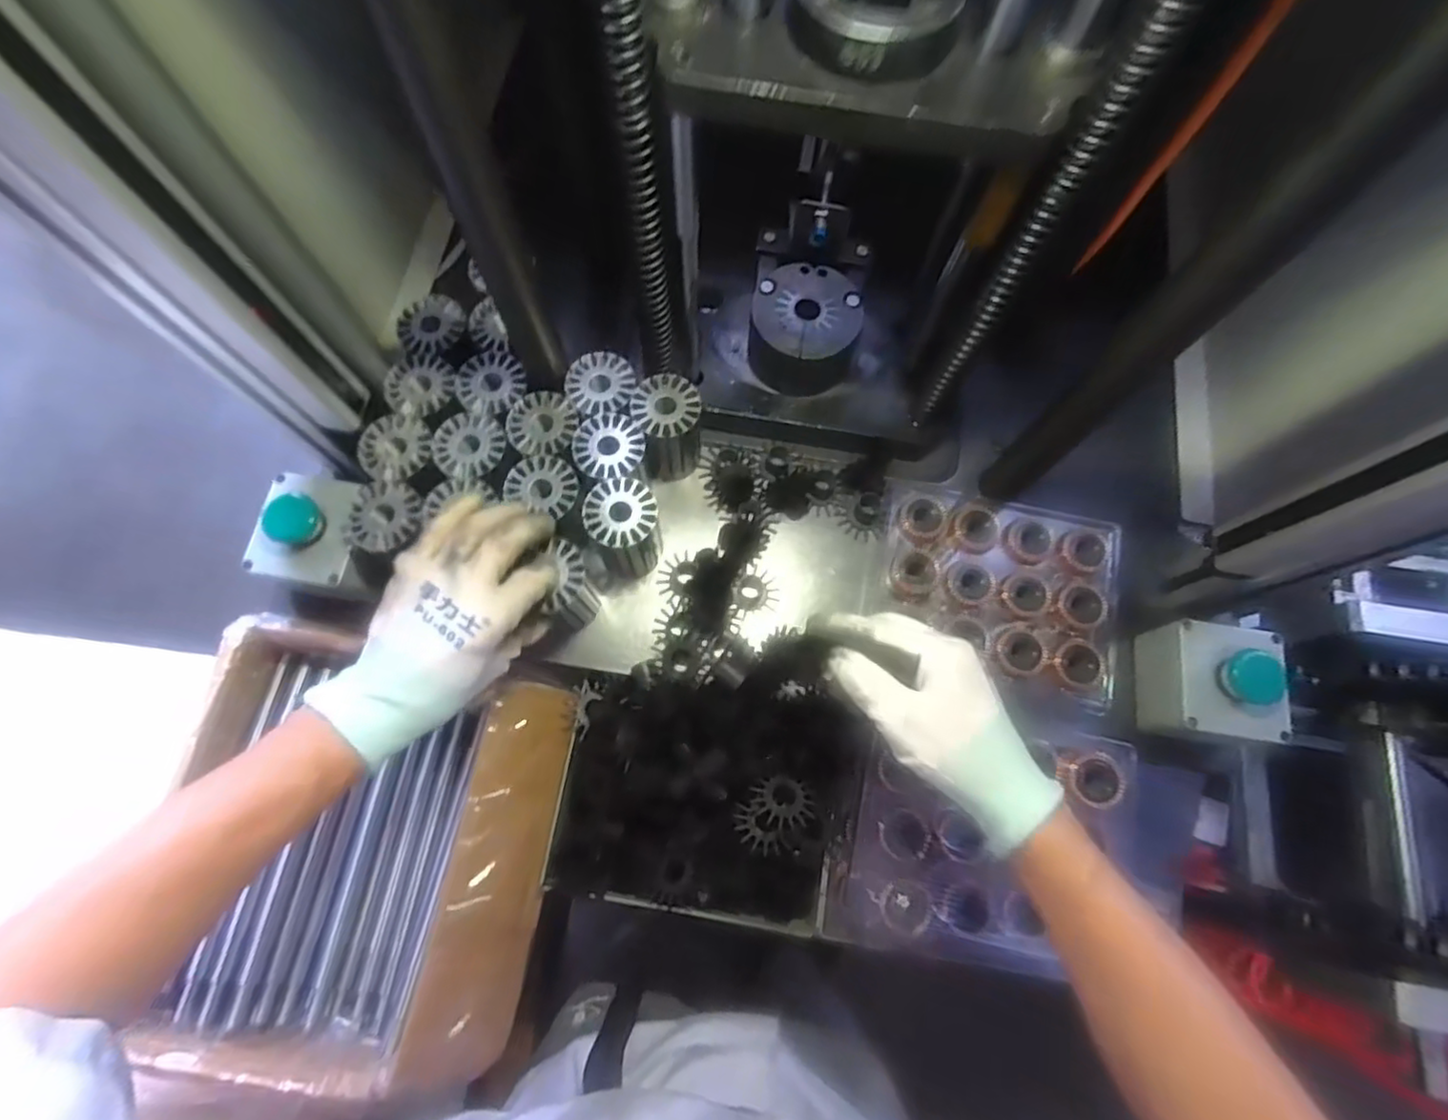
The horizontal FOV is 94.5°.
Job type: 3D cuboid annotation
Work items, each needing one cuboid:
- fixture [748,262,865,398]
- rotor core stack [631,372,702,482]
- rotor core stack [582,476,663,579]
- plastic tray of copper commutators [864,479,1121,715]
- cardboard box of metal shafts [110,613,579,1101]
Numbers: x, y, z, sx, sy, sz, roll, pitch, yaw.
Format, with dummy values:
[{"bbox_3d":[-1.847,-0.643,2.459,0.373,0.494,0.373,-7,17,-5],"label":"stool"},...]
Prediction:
[{"bbox_3d":[0.065,-0.188,0.553,0.085,0.060,0.083,8,73,1],"label":"fixture"},{"bbox_3d":[-0.045,-0.106,0.547,0.049,0.078,0.056,-14,74,-6],"label":"rotor core stack"},{"bbox_3d":[-0.075,-0.022,0.523,0.051,0.082,0.057,-11,74,-5],"label":"rotor core stack"},{"bbox_3d":[0.222,0.022,0.545,0.196,0.039,0.149,15,73,3],"label":"plastic tray of copper commutators"},{"bbox_3d":[-0.271,0.221,0.508,0.266,0.074,0.298,9,73,1],"label":"cardboard box of metal shafts"}]

